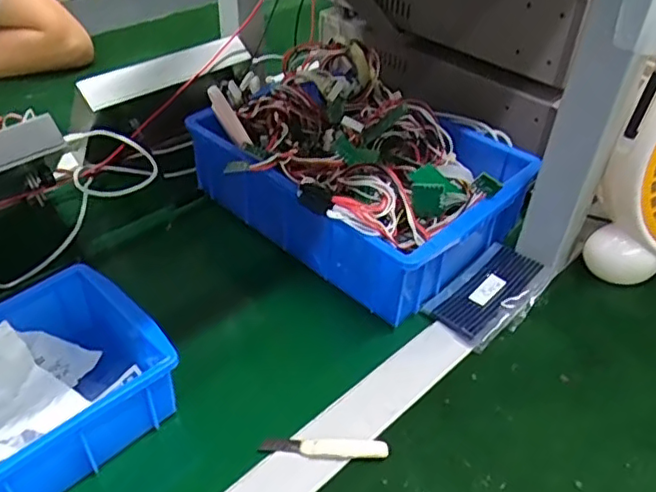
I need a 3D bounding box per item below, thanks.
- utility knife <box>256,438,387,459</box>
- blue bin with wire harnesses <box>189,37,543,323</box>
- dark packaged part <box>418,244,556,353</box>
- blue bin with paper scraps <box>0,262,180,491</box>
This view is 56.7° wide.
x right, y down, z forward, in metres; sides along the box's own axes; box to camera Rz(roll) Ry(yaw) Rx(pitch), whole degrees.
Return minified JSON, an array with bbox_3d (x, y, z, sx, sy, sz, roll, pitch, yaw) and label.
[{"bbox_3d":[-0.002,0.140,0.423,0.087,0.008,0.013,4,41,0],"label":"utility knife"},{"bbox_3d":[0.036,-0.082,0.597,0.280,0.116,0.230,31,48,28],"label":"blue bin with wire harnesses"},{"bbox_3d":[0.142,0.040,0.535,0.066,0.024,0.116,34,50,30],"label":"dark packaged part"},{"bbox_3d":[-0.220,0.106,0.410,0.148,0.059,0.202,33,49,30],"label":"blue bin with paper scraps"}]

